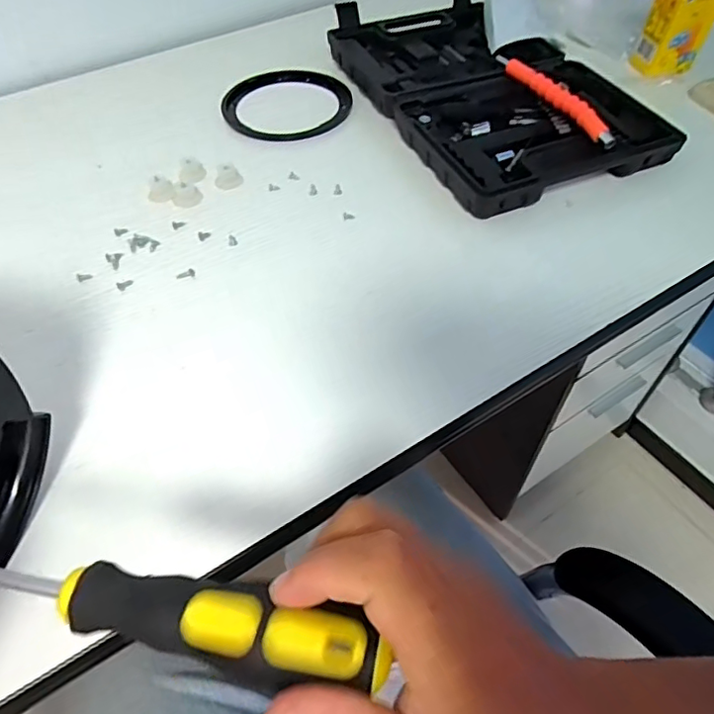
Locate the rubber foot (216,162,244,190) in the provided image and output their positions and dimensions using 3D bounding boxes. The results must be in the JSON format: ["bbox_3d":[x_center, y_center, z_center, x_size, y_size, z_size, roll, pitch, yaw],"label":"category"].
[{"bbox_3d":[-0.116,-0.164,0.506,0.024,0.011,0.022,-11,52,-8],"label":"rubber foot"}]

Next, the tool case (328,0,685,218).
[{"bbox_3d":[0.125,-0.275,0.563,0.211,0.043,0.346,-20,54,-14],"label":"tool case"}]

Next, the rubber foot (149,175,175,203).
[{"bbox_3d":[-0.173,-0.148,0.495,0.022,0.017,0.020,-17,54,-12],"label":"rubber foot"}]

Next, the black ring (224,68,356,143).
[{"bbox_3d":[-0.074,-0.264,0.580,0.130,0.006,0.130,0,52,1],"label":"black ring"}]

